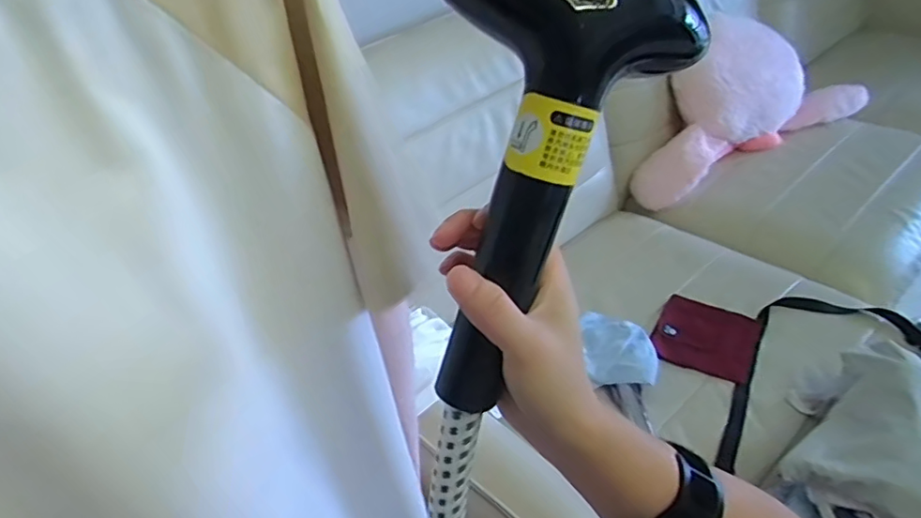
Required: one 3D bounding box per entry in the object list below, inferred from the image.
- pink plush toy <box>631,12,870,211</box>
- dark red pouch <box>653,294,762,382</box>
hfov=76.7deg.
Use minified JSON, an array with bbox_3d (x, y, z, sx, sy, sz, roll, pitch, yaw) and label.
[{"bbox_3d":[0.730,-0.404,1.484,0.663,0.362,0.212,-20,43,-15],"label":"pink plush toy"},{"bbox_3d":[0.459,0.145,1.092,0.169,0.032,0.158,19,47,26],"label":"dark red pouch"}]

